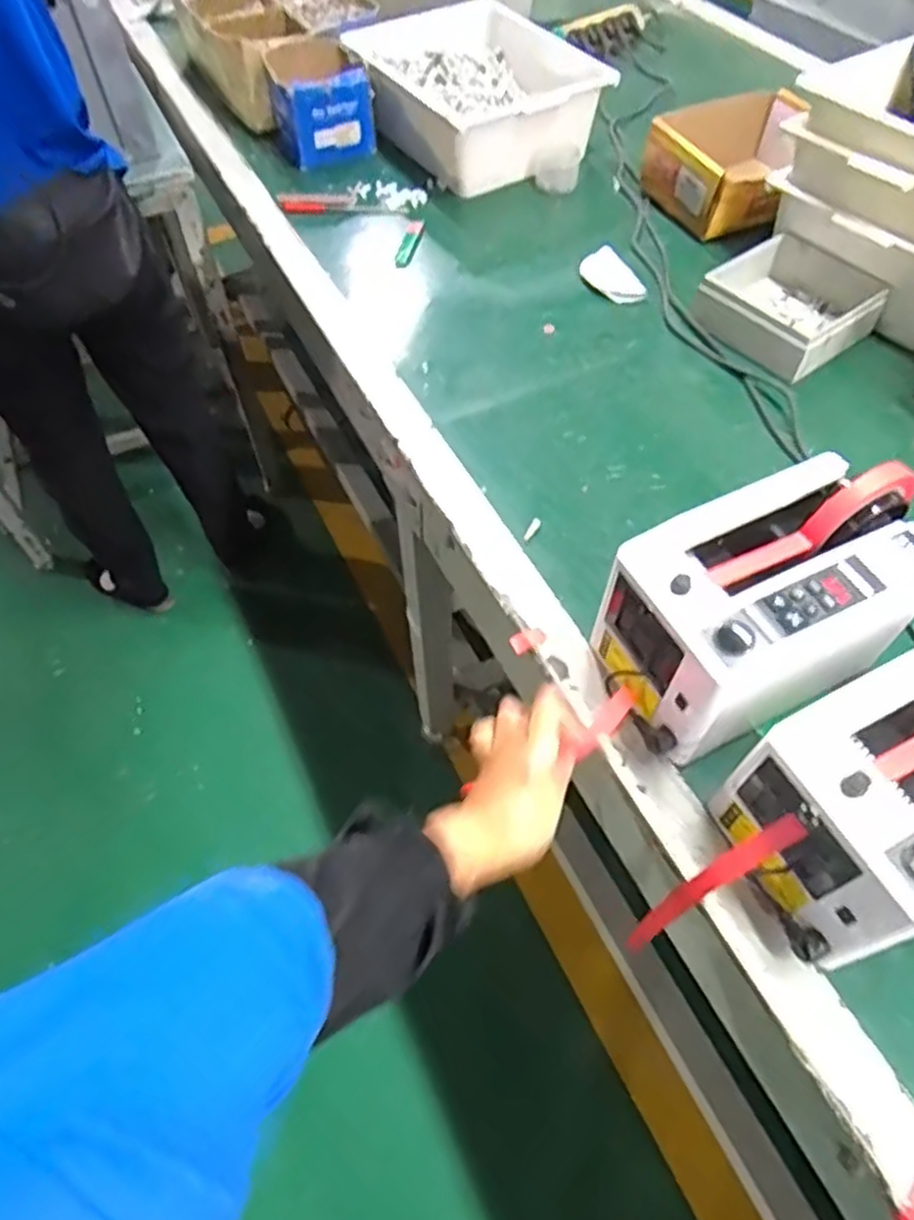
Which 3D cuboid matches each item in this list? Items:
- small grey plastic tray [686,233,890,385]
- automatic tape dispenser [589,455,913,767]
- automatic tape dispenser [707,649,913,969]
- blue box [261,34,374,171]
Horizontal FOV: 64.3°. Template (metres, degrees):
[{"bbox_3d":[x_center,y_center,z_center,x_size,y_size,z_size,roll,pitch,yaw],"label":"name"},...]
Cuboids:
[{"bbox_3d":[0.392,-0.375,0.890,0.185,0.051,0.186,-33,61,-19],"label":"small grey plastic tray"},{"bbox_3d":[0.237,-0.007,0.569,0.228,0.137,0.131,-23,58,-13],"label":"automatic tape dispenser"},{"bbox_3d":[0.315,0.124,0.504,0.239,0.162,0.137,-24,59,-14],"label":"automatic tape dispenser"},{"bbox_3d":[-0.222,-0.818,1.172,0.149,0.124,0.136,-16,57,-9],"label":"blue box"}]

